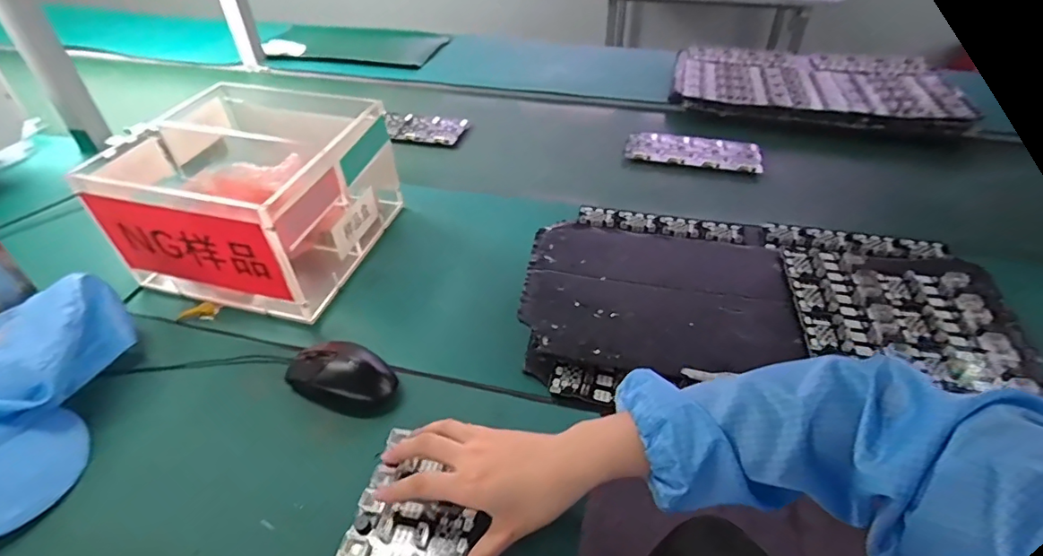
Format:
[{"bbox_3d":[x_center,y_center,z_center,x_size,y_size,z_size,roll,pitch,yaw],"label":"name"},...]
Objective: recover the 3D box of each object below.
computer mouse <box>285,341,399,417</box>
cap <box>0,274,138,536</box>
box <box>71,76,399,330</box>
[{"bbox_3d":[-0.175,0.099,0.526,0.112,0.036,0.062,18,44,20],"label":"computer mouse"},{"bbox_3d":[-0.477,0.111,0.464,0.173,0.078,0.239,-8,41,-8],"label":"cap"},{"bbox_3d":[-0.343,-0.113,0.689,0.281,0.158,0.262,9,42,11],"label":"box"}]

